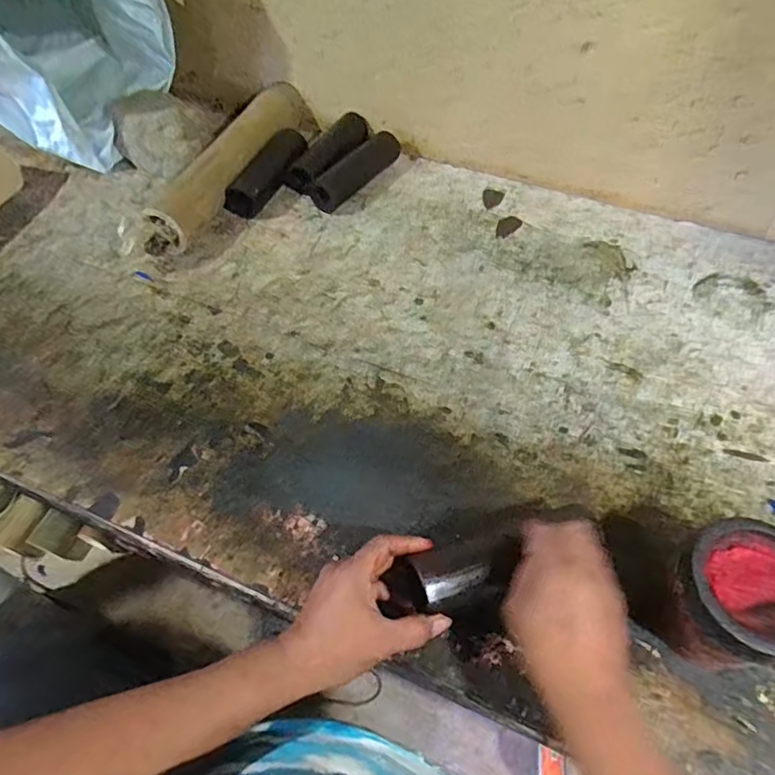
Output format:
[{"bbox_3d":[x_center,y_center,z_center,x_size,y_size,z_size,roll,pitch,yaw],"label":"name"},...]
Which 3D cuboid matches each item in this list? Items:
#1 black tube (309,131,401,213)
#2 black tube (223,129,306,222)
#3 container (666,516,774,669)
[{"bbox_3d":[-0.044,-0.348,0.879,0.050,0.041,0.194,31,59,19],"label":"black tube"},{"bbox_3d":[-0.191,-0.341,0.854,0.057,0.049,0.186,26,71,16],"label":"black tube"},{"bbox_3d":[0.286,0.182,0.464,0.120,0.092,0.108,-27,58,-22],"label":"container"}]

